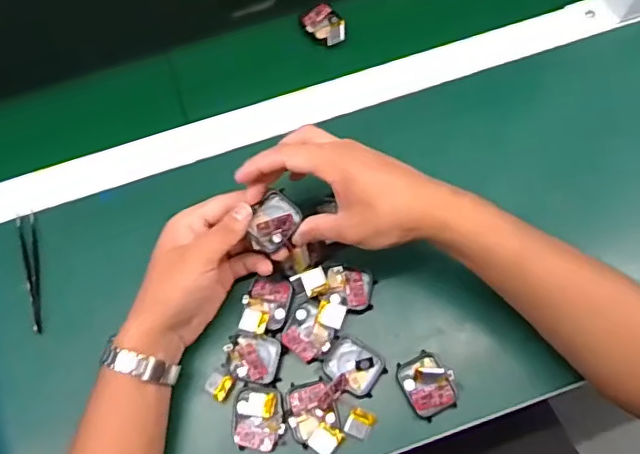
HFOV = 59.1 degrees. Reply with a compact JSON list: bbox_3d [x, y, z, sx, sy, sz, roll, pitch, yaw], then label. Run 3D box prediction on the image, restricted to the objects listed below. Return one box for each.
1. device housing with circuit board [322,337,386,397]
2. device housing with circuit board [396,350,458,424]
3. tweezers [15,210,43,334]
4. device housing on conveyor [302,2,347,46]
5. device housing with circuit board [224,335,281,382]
[{"bbox_3d":[0.027,0.112,0.457,0.048,0.006,0.035,32,73,14],"label":"device housing with circuit board"},{"bbox_3d":[0.085,0.123,0.444,0.038,0.020,0.047,-25,69,-7],"label":"device housing with circuit board"},{"bbox_3d":[-0.257,0.041,0.502,0.015,0.019,0.112,-14,68,-3],"label":"tweezers"},{"bbox_3d":[0.005,-0.207,0.581,0.037,0.016,0.055,-23,69,-7],"label":"device housing on conveyor"},{"bbox_3d":[-0.054,0.107,0.459,0.043,0.006,0.036,1,68,3],"label":"device housing with circuit board"}]

